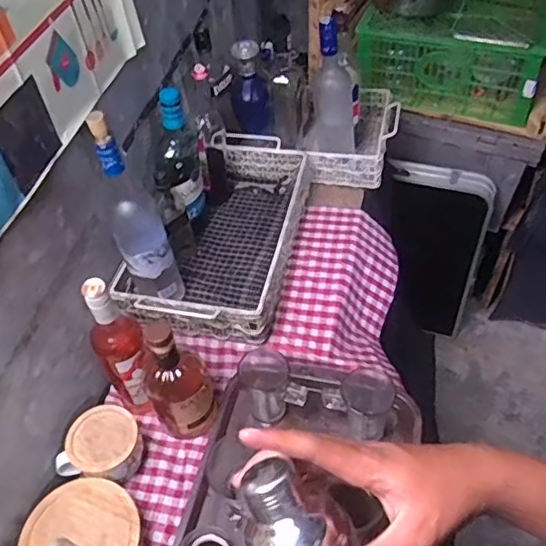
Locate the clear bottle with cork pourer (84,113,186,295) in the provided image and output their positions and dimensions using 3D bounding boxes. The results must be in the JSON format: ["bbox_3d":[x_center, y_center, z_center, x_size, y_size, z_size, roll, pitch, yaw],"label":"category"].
[{"bbox_3d":[-0.207,-0.090,0.841,0.074,0.332,0.093,-22,51,-13],"label":"clear bottle with cork pourer"}]

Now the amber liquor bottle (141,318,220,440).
[{"bbox_3d":[-0.135,0.146,0.803,0.090,0.224,0.083,-18,50,-10],"label":"amber liquor bottle"}]

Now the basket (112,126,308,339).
[{"bbox_3d":[-0.088,-0.077,1.011,0.240,0.104,0.417,6,50,10],"label":"basket"}]

